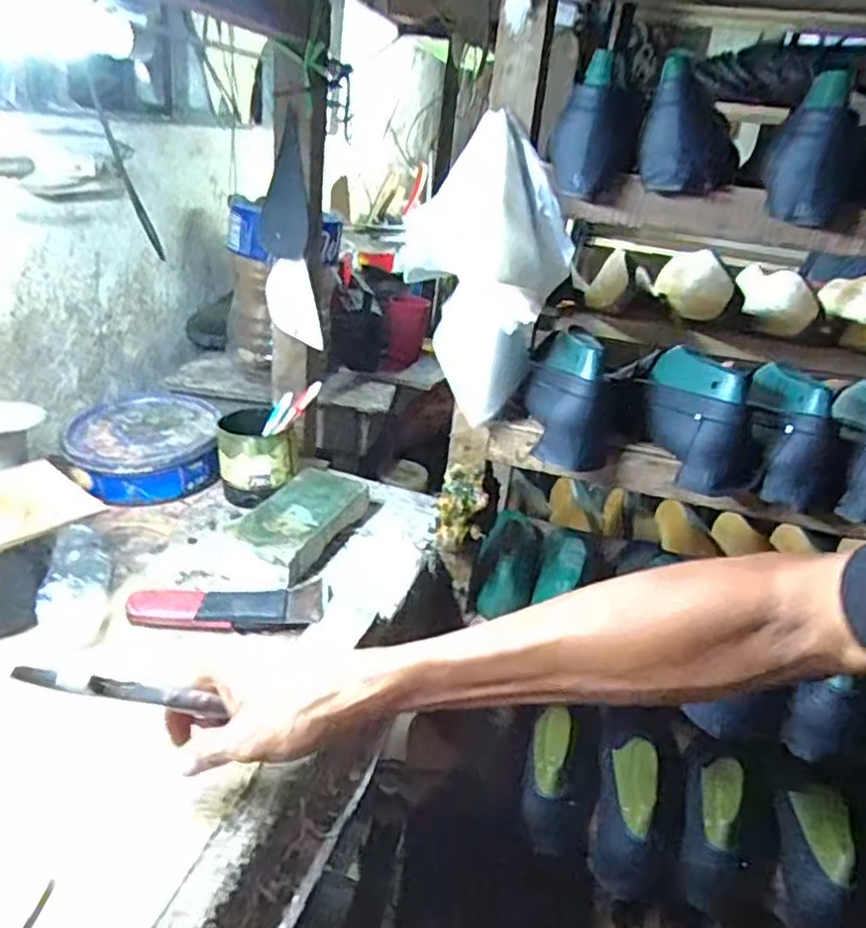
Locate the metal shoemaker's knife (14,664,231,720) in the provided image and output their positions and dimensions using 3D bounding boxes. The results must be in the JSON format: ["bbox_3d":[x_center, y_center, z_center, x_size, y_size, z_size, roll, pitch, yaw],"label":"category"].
[{"bbox_3d":[-0.192,0.139,0.434,0.121,0.011,0.009,12,24,-6],"label":"metal shoemaker's knife"}]

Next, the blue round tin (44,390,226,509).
[{"bbox_3d":[-0.365,-0.022,0.894,0.175,0.073,0.193,-1,26,-16],"label":"blue round tin"}]

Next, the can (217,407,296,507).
[{"bbox_3d":[-0.213,-0.009,0.849,0.086,0.095,0.090,-1,26,-16],"label":"can"}]

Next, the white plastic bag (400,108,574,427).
[{"bbox_3d":[0.041,-0.175,0.672,0.163,0.248,0.060,16,26,19],"label":"white plastic bag"}]

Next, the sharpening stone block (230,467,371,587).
[{"bbox_3d":[-0.141,0.063,0.791,0.098,0.042,0.190,14,26,16],"label":"sharpening stone block"}]

